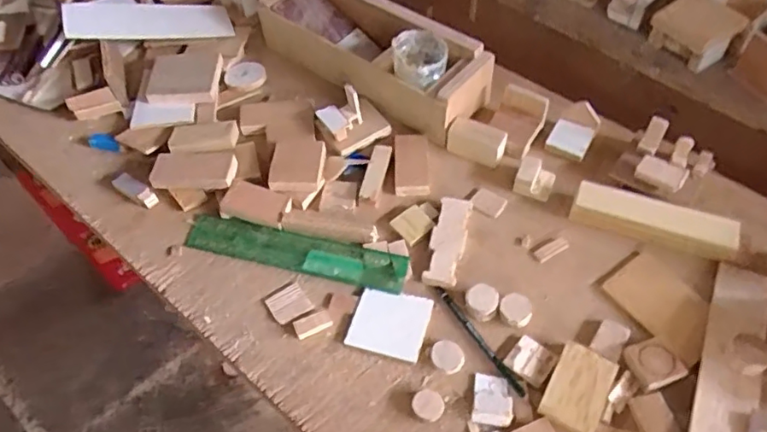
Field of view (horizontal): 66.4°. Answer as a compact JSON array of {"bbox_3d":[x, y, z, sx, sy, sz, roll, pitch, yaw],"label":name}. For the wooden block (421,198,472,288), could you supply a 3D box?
[{"bbox_3d":[0.071,0.027,0.648,0.038,0.010,0.110,9,57,11],"label":"wooden block"}]

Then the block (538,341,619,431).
[{"bbox_3d":[0.182,0.161,0.545,0.051,0.006,0.077,25,62,20],"label":"block"}]

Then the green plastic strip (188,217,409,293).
[{"bbox_3d":[-0.100,0.038,0.655,0.254,0.005,0.044,11,58,12],"label":"green plastic strip"}]

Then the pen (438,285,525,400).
[{"bbox_3d":[0.096,0.124,0.585,0.009,0.010,0.133,-30,59,-15],"label":"pen"}]

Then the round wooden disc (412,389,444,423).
[{"bbox_3d":[0.042,0.177,0.549,0.029,0.015,0.026,17,59,15],"label":"round wooden disc"}]

